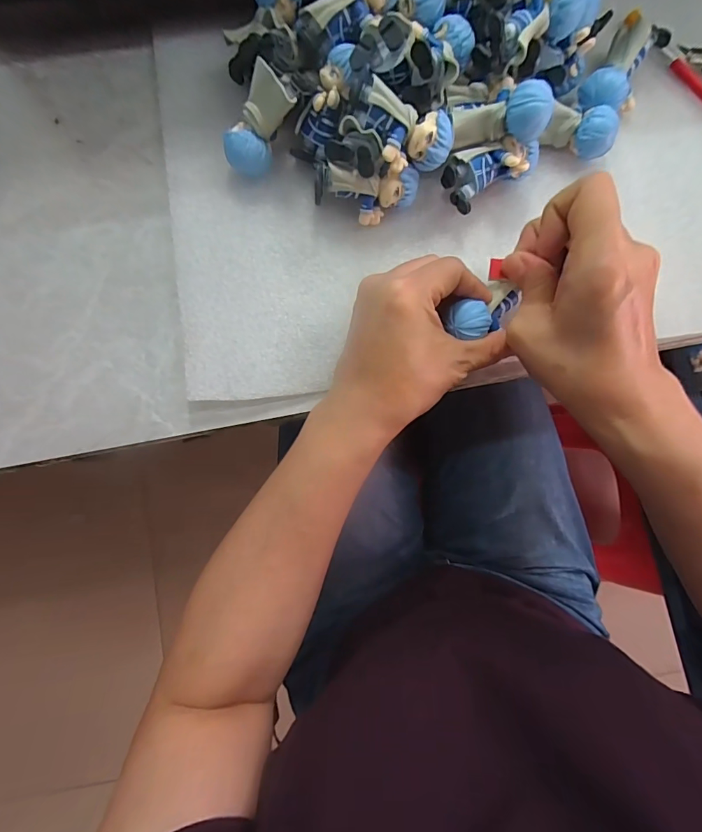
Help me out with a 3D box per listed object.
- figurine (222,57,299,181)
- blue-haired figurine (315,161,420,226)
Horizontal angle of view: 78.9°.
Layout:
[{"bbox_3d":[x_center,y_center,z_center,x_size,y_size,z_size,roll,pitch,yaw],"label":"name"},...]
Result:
[{"bbox_3d":[-0.050,-0.169,0.249,0.025,0.027,0.053,40,128,1],"label":"figurine"},{"bbox_3d":[0.009,-0.135,0.258,0.061,0.035,0.024,2,85,-2],"label":"blue-haired figurine"}]

